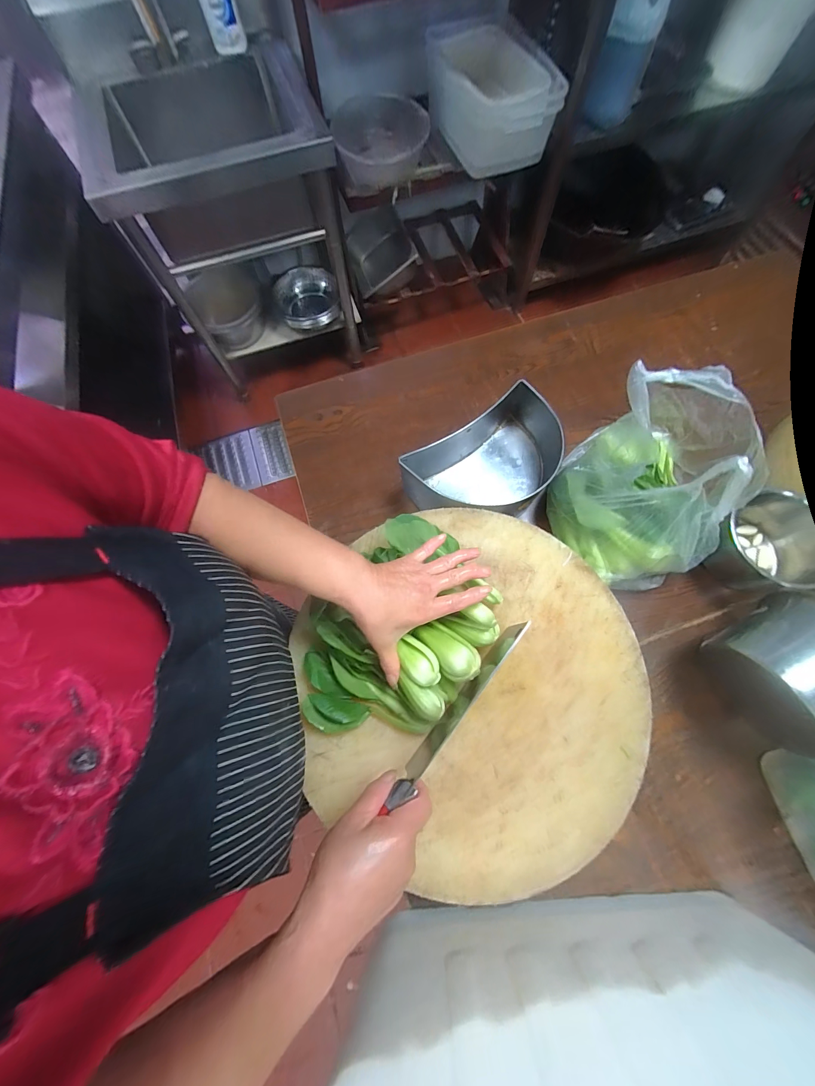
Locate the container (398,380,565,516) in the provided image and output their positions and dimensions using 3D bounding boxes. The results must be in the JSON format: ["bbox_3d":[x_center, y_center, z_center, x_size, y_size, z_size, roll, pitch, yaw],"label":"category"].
[{"bbox_3d":[0.135,-0.116,0.537,0.245,0.091,0.145,-34,74,-9],"label":"container"}]

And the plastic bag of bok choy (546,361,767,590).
[{"bbox_3d":[0.315,-0.082,0.440,0.198,0.244,0.225,30,75,11],"label":"plastic bag of bok choy"}]

